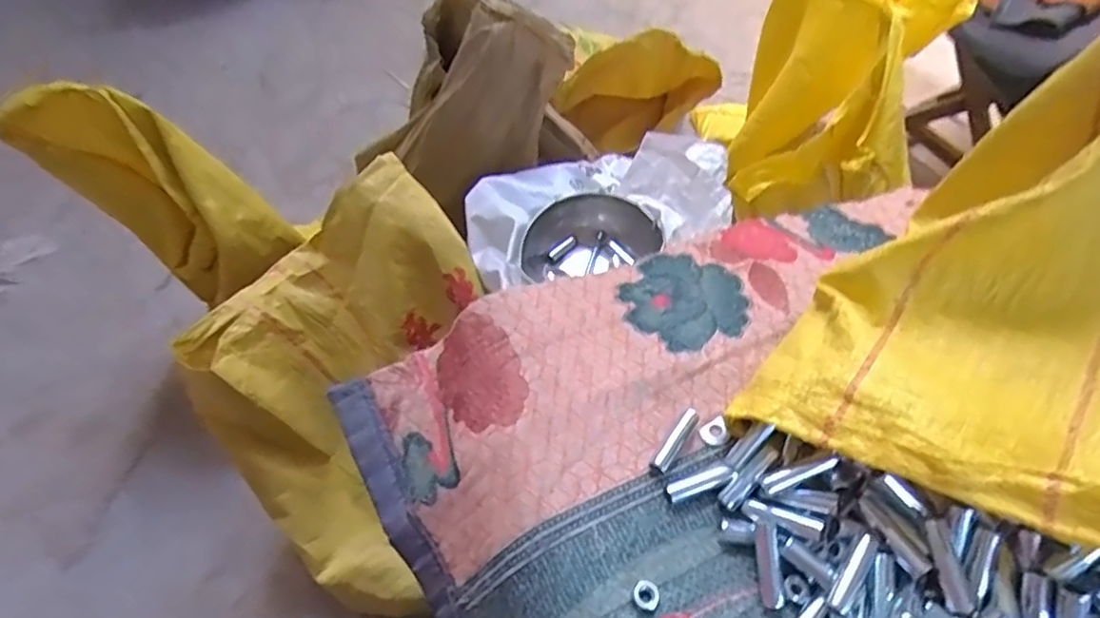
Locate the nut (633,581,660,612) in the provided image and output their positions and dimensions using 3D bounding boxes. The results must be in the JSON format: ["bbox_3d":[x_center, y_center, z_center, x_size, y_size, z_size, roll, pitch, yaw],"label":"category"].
[{"bbox_3d":[0.050,0.150,0.326,0.013,0.005,0.013,0,55,0],"label":"nut"}]

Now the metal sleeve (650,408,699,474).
[{"bbox_3d":[0.075,0.078,0.371,0.010,0.009,0.045,30,60,20],"label":"metal sleeve"}]

